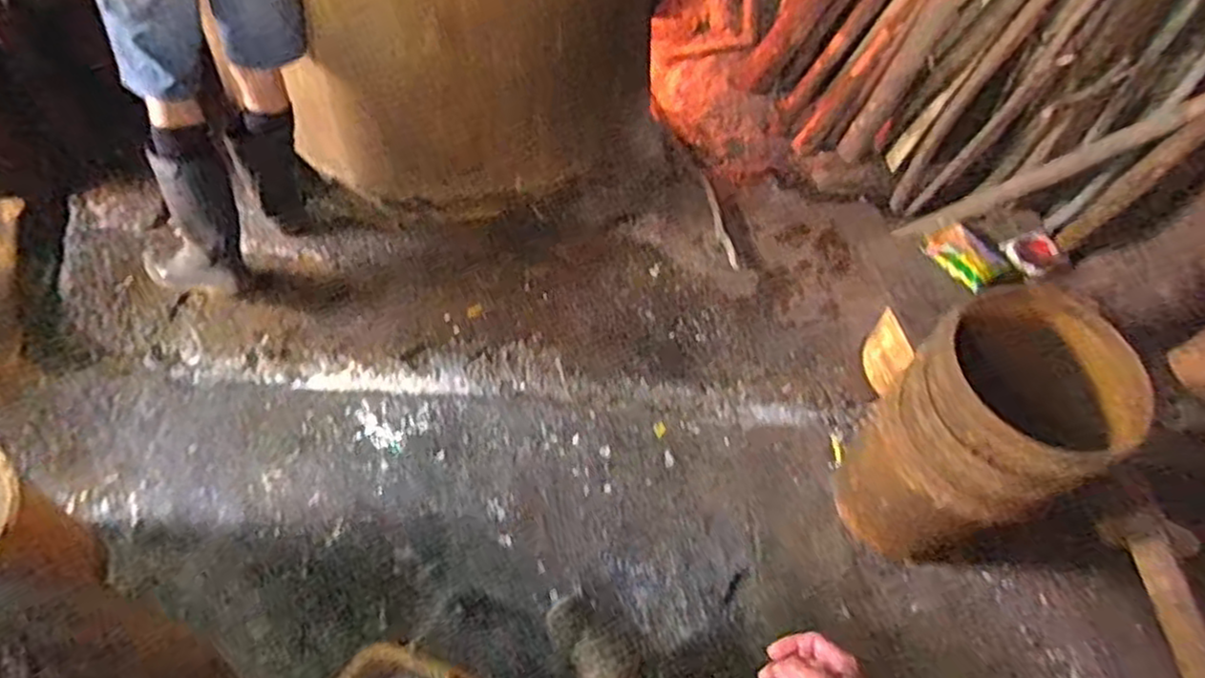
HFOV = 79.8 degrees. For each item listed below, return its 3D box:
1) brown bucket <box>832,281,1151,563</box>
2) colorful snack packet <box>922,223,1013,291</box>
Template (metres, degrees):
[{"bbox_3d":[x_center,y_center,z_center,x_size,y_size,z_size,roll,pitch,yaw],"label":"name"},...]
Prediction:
[{"bbox_3d":[0.662,0.186,1.323,0.315,0.549,0.294,2,59,-3],"label":"brown bucket"},{"bbox_3d":[0.735,-0.169,1.451,0.103,0.032,0.148,-29,65,-20],"label":"colorful snack packet"}]

